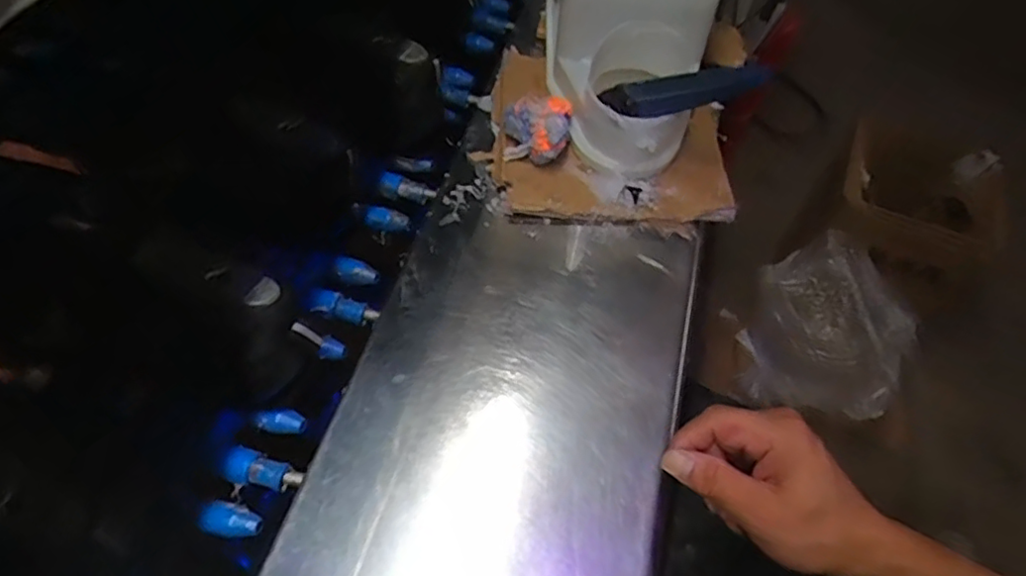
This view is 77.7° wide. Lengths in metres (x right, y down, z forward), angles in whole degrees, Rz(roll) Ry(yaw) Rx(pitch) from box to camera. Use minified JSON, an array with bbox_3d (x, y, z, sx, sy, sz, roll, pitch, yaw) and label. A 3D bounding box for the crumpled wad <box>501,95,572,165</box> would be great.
[{"bbox_3d":[0.022,-0.136,0.558,0.063,0.041,0.058,1,56,-2],"label":"crumpled wad"}]

